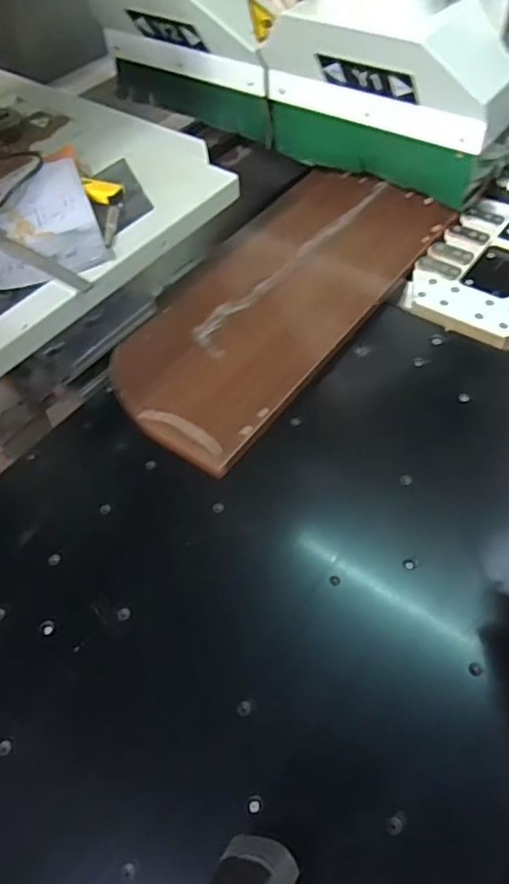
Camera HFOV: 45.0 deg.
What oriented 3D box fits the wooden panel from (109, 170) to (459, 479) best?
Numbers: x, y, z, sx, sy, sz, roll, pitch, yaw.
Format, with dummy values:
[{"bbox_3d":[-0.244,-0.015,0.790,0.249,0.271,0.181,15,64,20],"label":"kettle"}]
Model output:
[{"bbox_3d":[0.037,-0.208,0.840,0.246,0.024,0.583,29,59,23],"label":"wooden panel"}]

